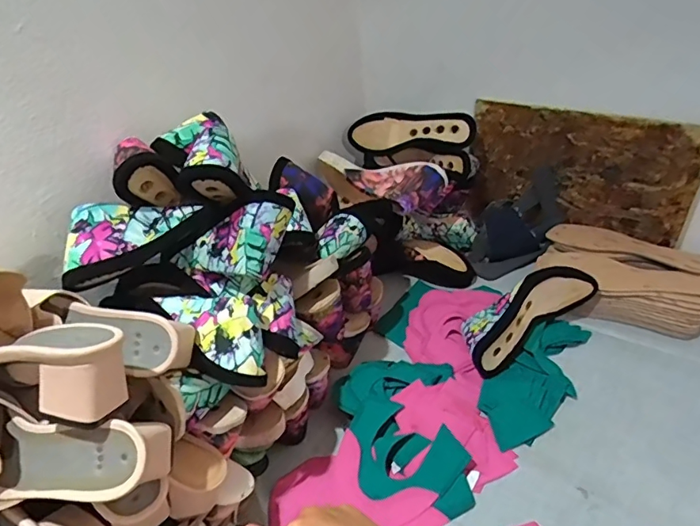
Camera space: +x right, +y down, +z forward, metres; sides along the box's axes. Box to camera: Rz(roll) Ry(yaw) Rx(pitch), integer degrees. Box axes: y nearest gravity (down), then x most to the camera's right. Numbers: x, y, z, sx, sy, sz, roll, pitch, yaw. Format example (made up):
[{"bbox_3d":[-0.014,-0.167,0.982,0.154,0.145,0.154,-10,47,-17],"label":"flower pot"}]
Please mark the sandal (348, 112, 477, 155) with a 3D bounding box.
[{"bbox_3d":[0.114,-0.242,0.932,0.237,0.072,0.047,8,40,20],"label":"sandal"}]

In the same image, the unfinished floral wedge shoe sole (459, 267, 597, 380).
[{"bbox_3d":[0.262,0.071,0.743,0.230,0.069,0.082,-33,43,-12],"label":"unfinished floral wedge shoe sole"}]

